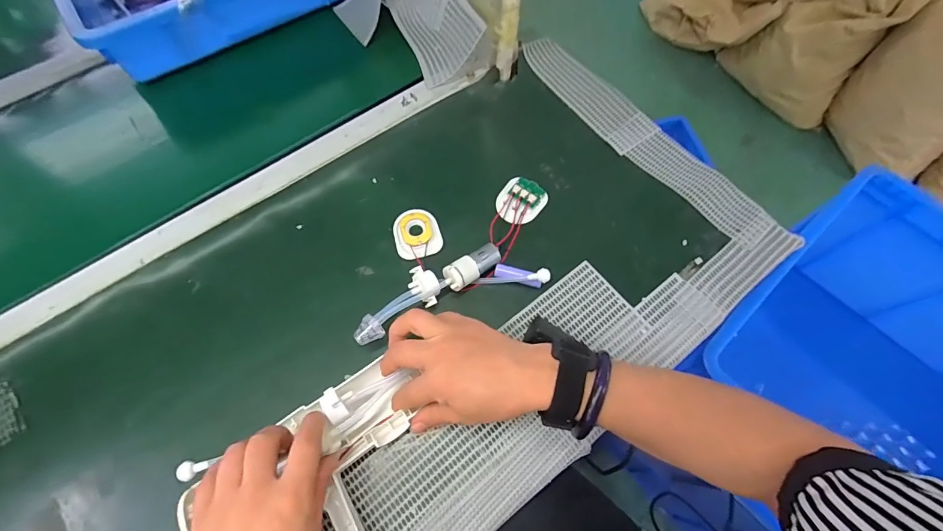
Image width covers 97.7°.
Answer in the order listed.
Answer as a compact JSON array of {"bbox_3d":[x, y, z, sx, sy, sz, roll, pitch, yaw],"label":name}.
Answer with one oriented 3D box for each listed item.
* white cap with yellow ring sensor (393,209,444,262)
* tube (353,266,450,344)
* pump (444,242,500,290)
[{"bbox_3d":[-0.059,-0.035,0.453,0.050,0.006,0.058,-18,68,-9],"label":"white cap with yellow ring sensor"},{"bbox_3d":[-0.071,0.039,0.400,0.036,0.023,0.100,42,57,16],"label":"tube"},{"bbox_3d":[0.002,0.002,0.423,0.064,0.025,0.027,-34,71,-15],"label":"pump"}]

